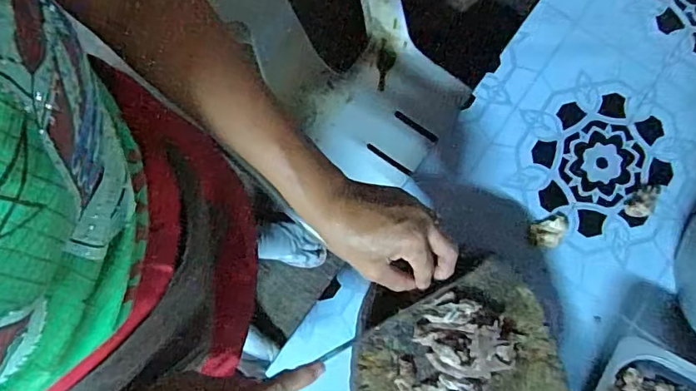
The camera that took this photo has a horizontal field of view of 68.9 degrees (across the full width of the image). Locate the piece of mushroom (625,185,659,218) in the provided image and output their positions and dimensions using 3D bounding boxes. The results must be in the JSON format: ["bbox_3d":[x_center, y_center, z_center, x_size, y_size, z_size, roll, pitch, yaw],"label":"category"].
[{"bbox_3d":[0.316,0.006,0.543,0.021,0.012,0.039,37,80,7],"label":"piece of mushroom"}]

